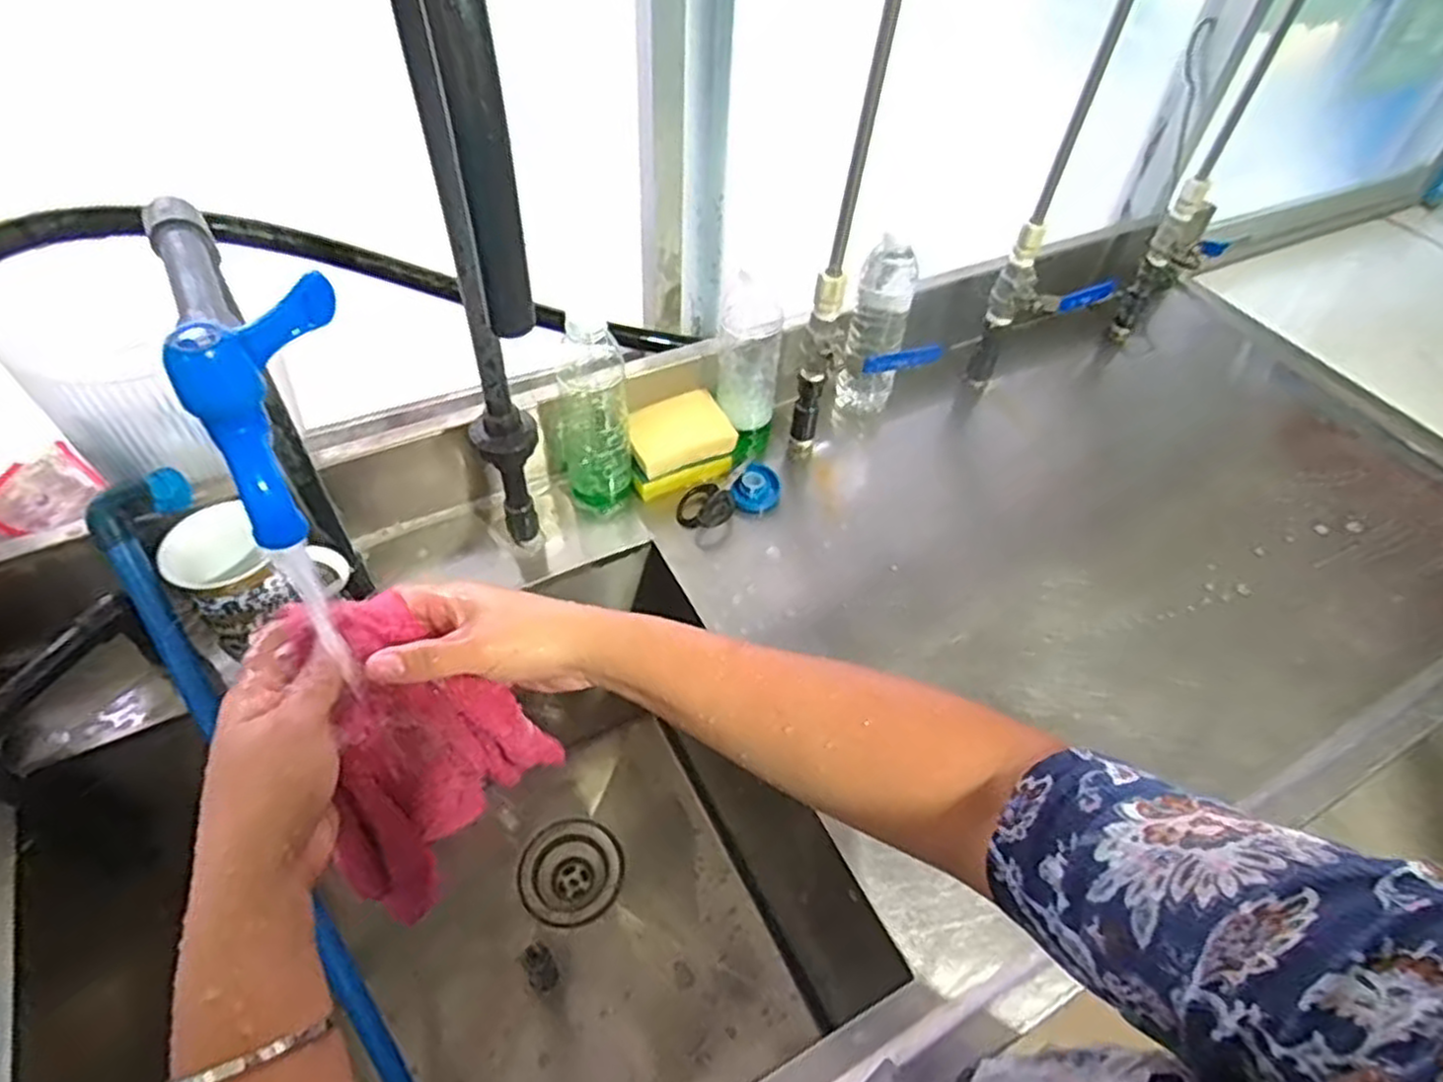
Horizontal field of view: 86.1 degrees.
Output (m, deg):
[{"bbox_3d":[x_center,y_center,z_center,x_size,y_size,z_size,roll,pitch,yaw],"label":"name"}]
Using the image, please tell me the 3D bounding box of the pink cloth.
[{"bbox_3d":[-0.176,0.121,0.458,0.065,0.264,0.136,23,52,15],"label":"pink cloth"}]

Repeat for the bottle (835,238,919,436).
[{"bbox_3d":[0.166,-0.216,0.837,0.060,0.218,0.067,16,51,9],"label":"bottle"}]

